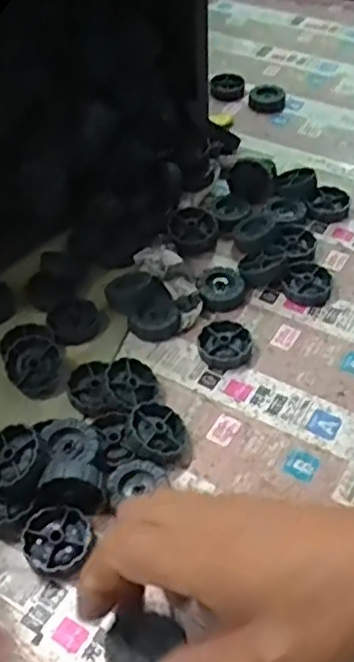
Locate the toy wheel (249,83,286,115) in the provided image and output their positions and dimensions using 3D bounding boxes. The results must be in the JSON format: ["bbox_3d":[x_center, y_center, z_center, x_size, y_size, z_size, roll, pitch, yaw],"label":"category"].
[{"bbox_3d":[0.096,-0.246,0.712,0.037,0.015,0.038,4,50,4],"label":"toy wheel"}]

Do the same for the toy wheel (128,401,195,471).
[{"bbox_3d":[-0.011,0.067,0.432,0.042,0.015,0.042,16,44,-16],"label":"toy wheel"}]

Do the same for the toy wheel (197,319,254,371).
[{"bbox_3d":[0.036,0.010,0.491,0.038,0.011,0.040,-1,48,1],"label":"toy wheel"}]

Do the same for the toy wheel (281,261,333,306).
[{"bbox_3d":[0.103,-0.037,0.526,0.037,0.014,0.034,-1,48,1],"label":"toy wheel"}]

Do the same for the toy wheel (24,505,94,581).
[{"bbox_3d":[-0.069,0.122,0.391,0.039,0.011,0.039,-1,48,1],"label":"toy wheel"}]

